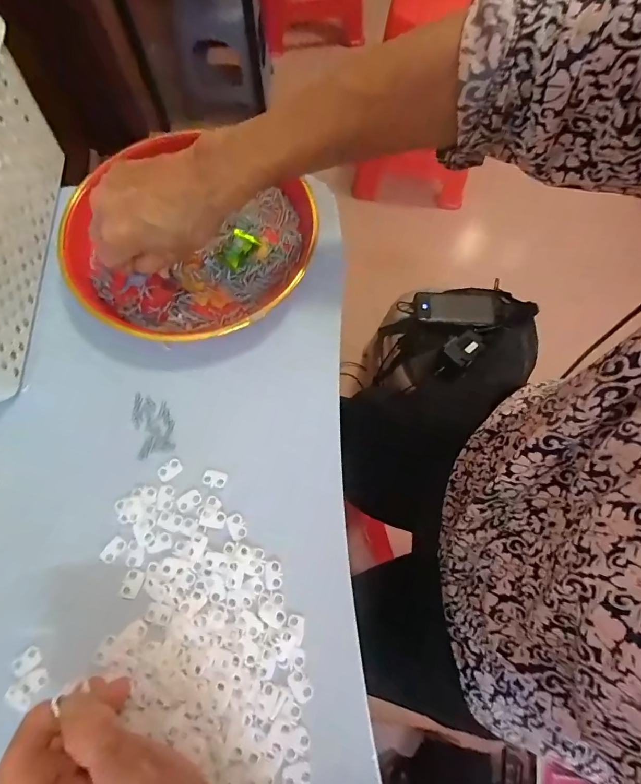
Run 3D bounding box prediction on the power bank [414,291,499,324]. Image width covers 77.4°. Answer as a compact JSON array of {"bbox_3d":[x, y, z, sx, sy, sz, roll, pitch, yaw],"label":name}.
[{"bbox_3d":[0.274,-0.170,0.809,0.160,0.021,0.062,4,68,0],"label":"power bank"}]

